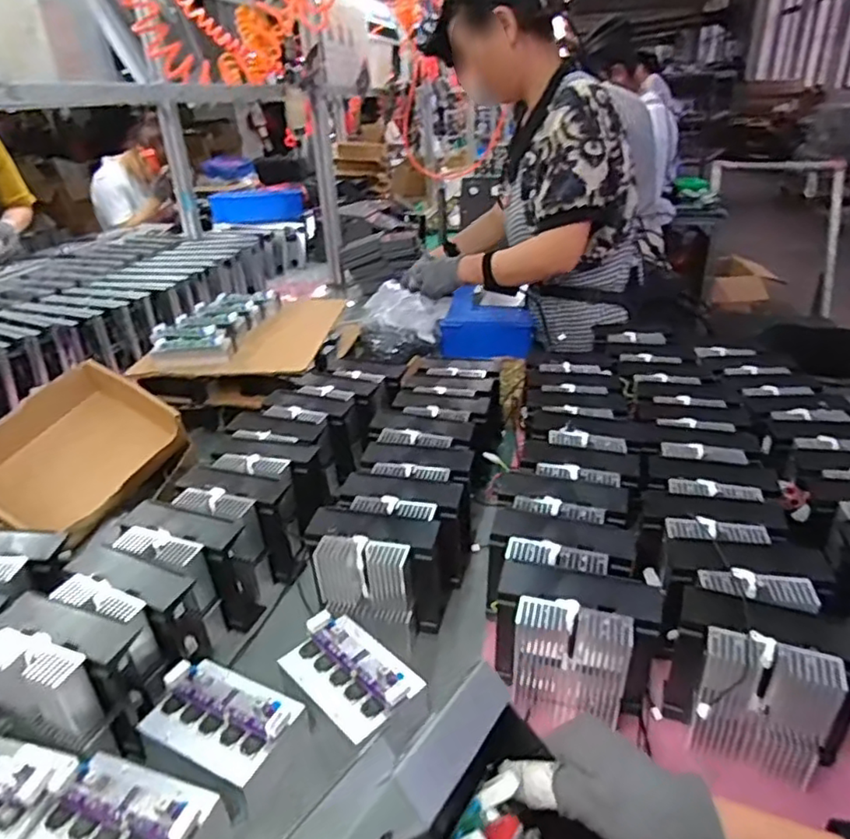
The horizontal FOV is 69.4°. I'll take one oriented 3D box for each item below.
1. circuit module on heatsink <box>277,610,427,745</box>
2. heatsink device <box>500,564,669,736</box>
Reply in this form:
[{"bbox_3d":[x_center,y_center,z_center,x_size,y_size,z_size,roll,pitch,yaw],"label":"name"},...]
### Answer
[{"bbox_3d":[-0.069,0.227,0.564,0.119,0.023,0.080,23,37,39],"label":"circuit module on heatsink"},{"bbox_3d":[0.134,0.203,0.543,0.141,0.123,0.074,4,29,13],"label":"heatsink device"}]

